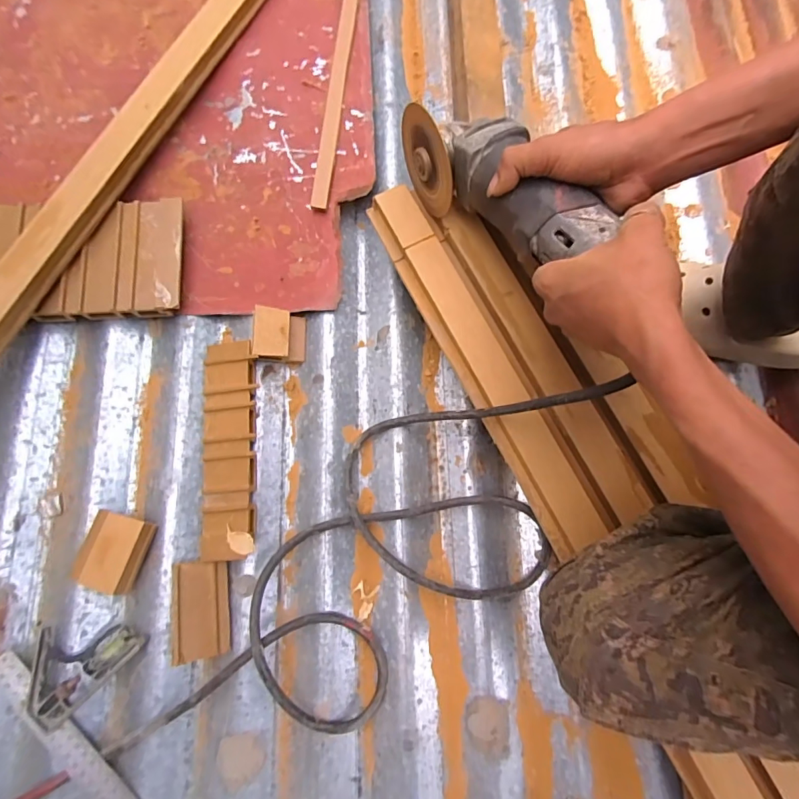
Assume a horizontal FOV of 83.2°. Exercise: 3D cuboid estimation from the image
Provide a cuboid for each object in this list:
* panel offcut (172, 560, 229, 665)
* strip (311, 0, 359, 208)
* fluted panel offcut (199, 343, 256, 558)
[{"bbox_3d":[-0.184,0.194,0.418,0.049,0.010,0.083,3,72,-32],"label":"panel offcut"},{"bbox_3d":[-0.071,-0.471,0.585,0.020,0.015,0.519,5,76,0],"label":"strip"},{"bbox_3d":[-0.171,0.046,0.454,0.051,0.022,0.215,-3,76,-2],"label":"fluted panel offcut"}]

